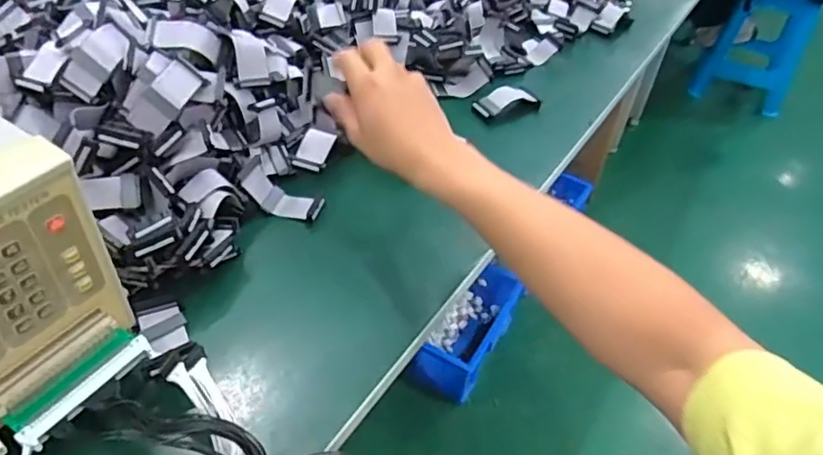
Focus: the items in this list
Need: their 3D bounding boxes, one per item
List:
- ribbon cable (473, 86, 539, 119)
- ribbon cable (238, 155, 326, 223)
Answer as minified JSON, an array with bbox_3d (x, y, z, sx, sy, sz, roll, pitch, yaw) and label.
[{"bbox_3d":[0.127,-0.170,0.787,0.089,0.020,0.035,-16,47,-22],"label":"ribbon cable"},{"bbox_3d":[-0.135,-0.037,0.617,0.087,0.027,0.043,30,44,-6],"label":"ribbon cable"}]

